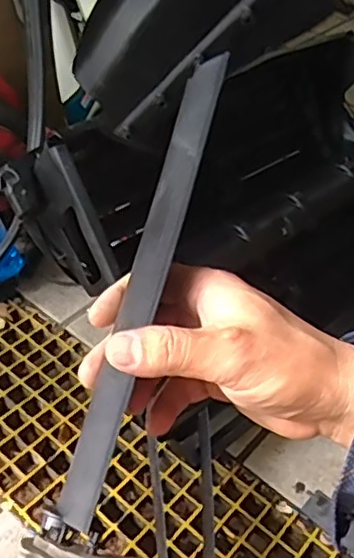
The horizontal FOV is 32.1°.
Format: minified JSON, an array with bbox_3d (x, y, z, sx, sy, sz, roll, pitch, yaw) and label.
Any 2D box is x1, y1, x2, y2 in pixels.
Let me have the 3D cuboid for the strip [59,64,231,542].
[{"bbox_3d":[-0.015,-0.006,0.348,0.035,0.007,0.279,-5,64,49],"label":"strip"}]

